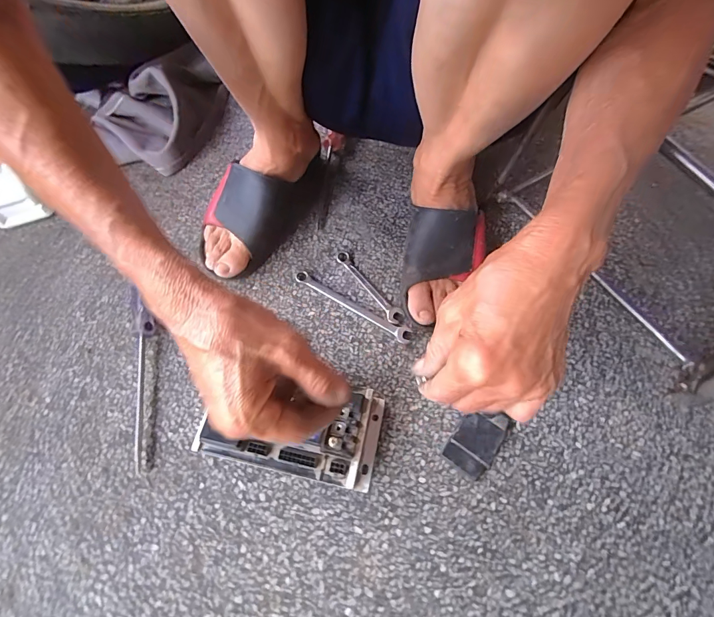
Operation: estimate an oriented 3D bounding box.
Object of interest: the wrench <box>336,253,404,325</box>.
[{"bbox_3d":[0.013,-0.027,0.461,0.018,0.008,0.117,-35,68,-14],"label":"wrench"}]

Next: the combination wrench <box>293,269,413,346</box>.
[{"bbox_3d":[-0.007,-0.005,0.450,0.154,0.005,0.017,30,69,15],"label":"combination wrench"}]

